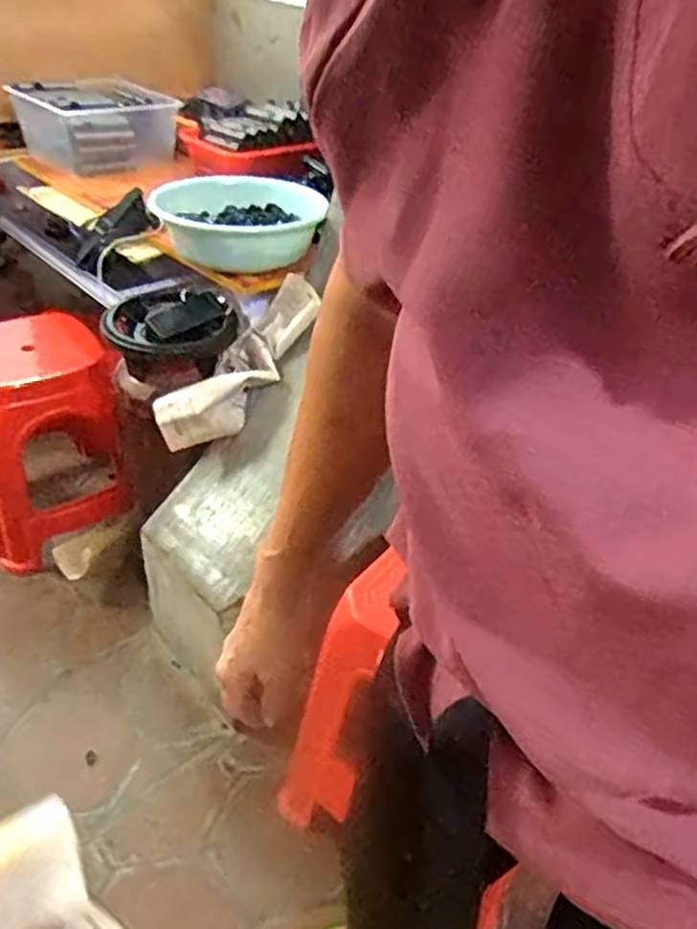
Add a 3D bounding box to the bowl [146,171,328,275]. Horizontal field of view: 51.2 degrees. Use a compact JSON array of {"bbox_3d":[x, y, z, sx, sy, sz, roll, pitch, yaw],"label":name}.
[{"bbox_3d":[-0.193,-0.448,1.323,0.294,0.104,0.300,0,37,-7],"label":"bowl"}]

